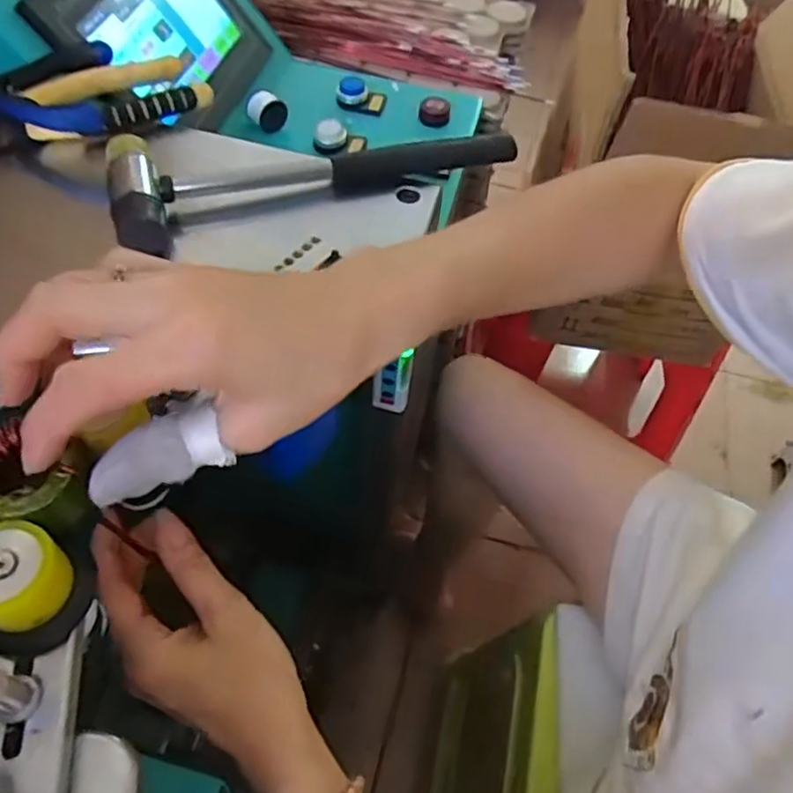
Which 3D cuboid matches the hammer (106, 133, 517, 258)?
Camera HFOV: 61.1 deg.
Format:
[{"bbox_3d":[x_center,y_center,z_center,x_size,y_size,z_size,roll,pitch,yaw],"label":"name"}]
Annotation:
[{"bbox_3d":[-0.052,-0.154,0.429,0.257,0.031,0.072,-20,60,-17],"label":"hammer"}]

